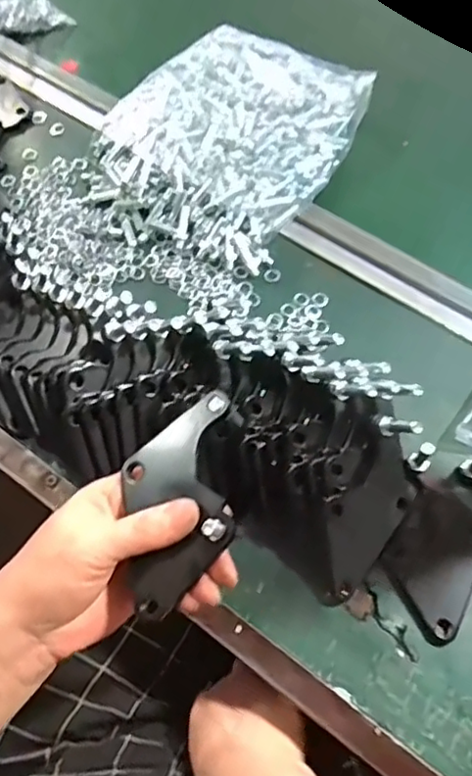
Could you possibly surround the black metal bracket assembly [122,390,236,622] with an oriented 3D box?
[{"bbox_3d":[-0.031,0.059,0.319,0.057,0.012,0.110,-8,68,15],"label":"black metal bracket assembly"}]

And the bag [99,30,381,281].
[{"bbox_3d":[-0.007,-0.230,0.556,0.195,0.031,0.226,29,68,14],"label":"bag"}]

